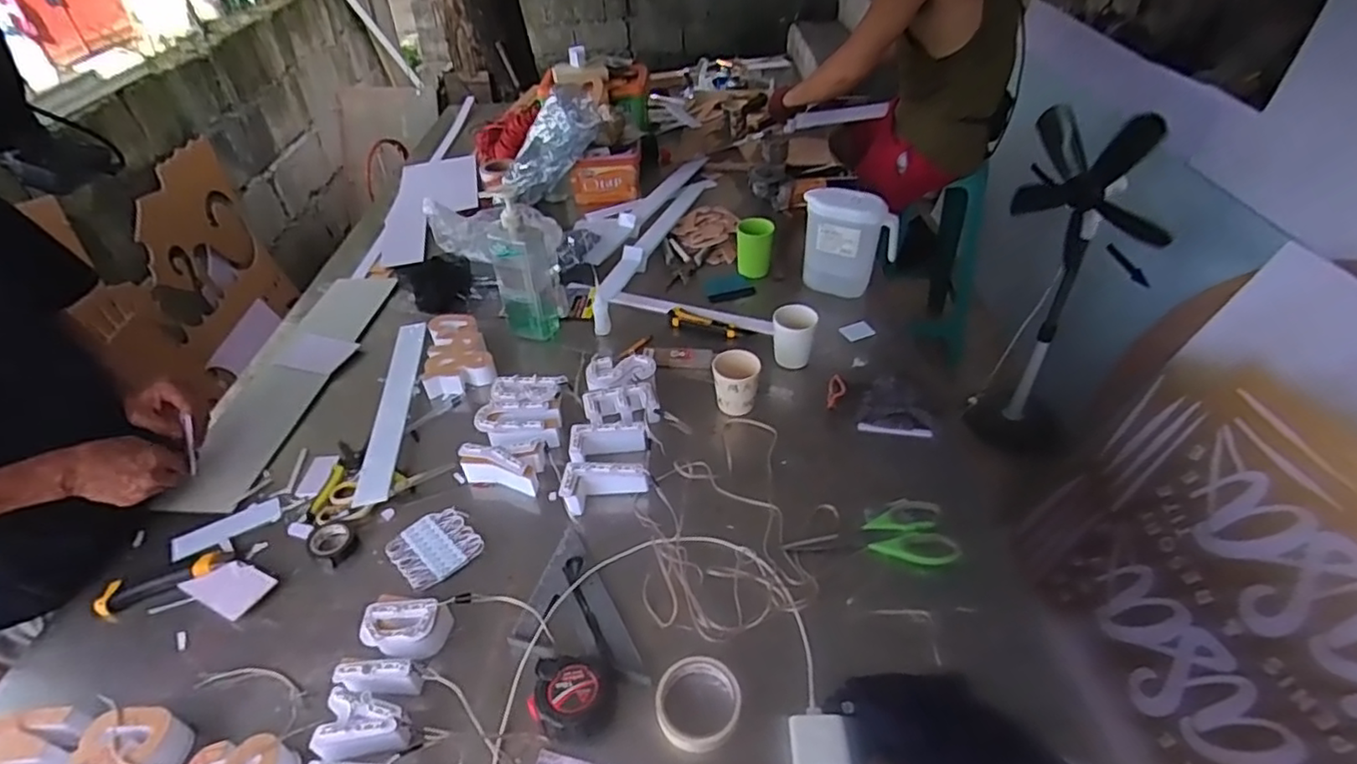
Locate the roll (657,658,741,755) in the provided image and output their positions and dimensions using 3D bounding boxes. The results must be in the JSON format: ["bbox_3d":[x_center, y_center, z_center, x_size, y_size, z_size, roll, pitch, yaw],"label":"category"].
[{"bbox_3d":[0.021,0.337,0.678,0.089,0.021,0.089,-1,42,1],"label":"roll"}]

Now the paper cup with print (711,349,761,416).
[{"bbox_3d":[0.089,0.006,1.013,0.071,0.093,0.065,-1,42,1],"label":"paper cup with print"}]

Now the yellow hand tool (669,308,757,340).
[{"bbox_3d":[0.058,-0.102,1.201,0.168,0.029,0.027,18,45,20],"label":"yellow hand tool"}]

